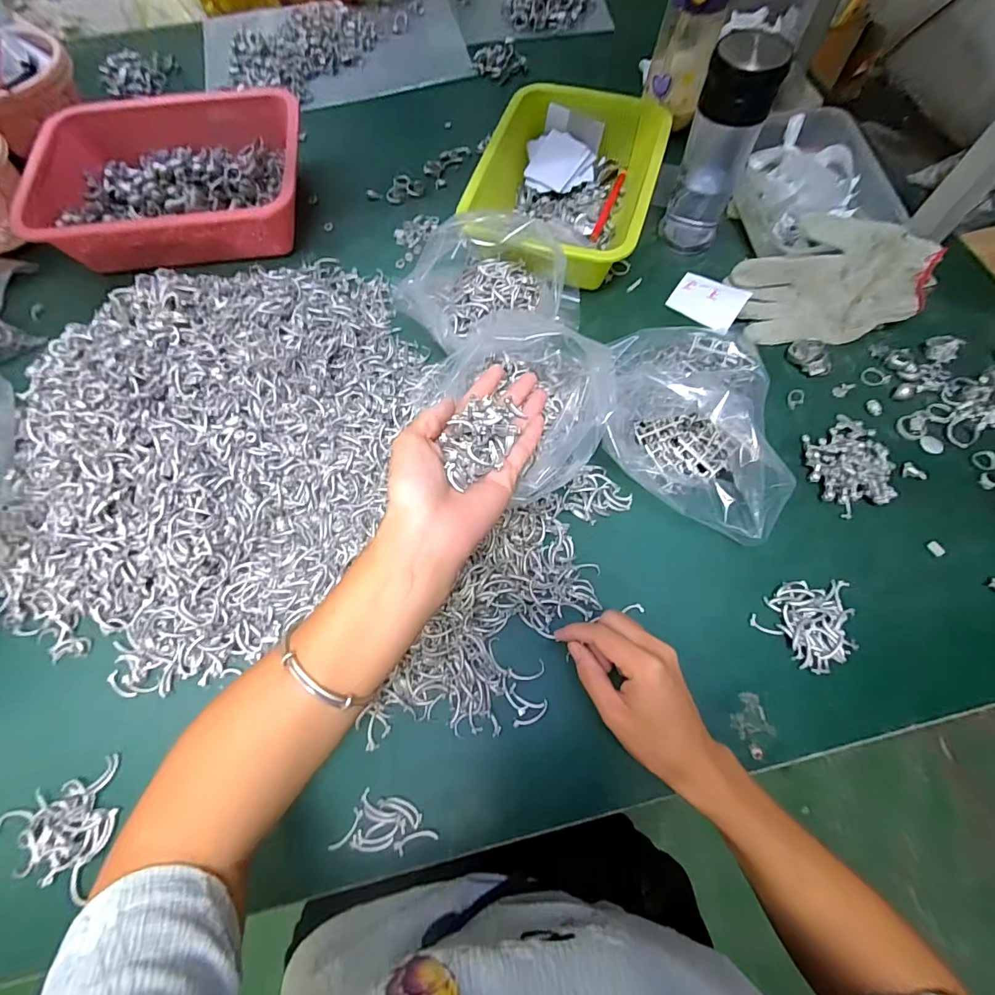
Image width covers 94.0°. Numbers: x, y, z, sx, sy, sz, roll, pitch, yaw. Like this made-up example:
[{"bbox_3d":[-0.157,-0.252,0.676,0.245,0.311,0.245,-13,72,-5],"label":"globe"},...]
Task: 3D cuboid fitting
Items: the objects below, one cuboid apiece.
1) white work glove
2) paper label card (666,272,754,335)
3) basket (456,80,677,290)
[{"bbox_3d":[0.352,-0.234,0.495,0.169,0.065,0.123,-10,68,-2],"label":"white work glove"},{"bbox_3d":[0.239,-0.224,0.527,0.075,0.006,0.053,34,93,20],"label":"paper label card"},{"bbox_3d":[0.086,-0.375,0.554,0.194,0.071,0.246,18,70,8],"label":"basket"}]

